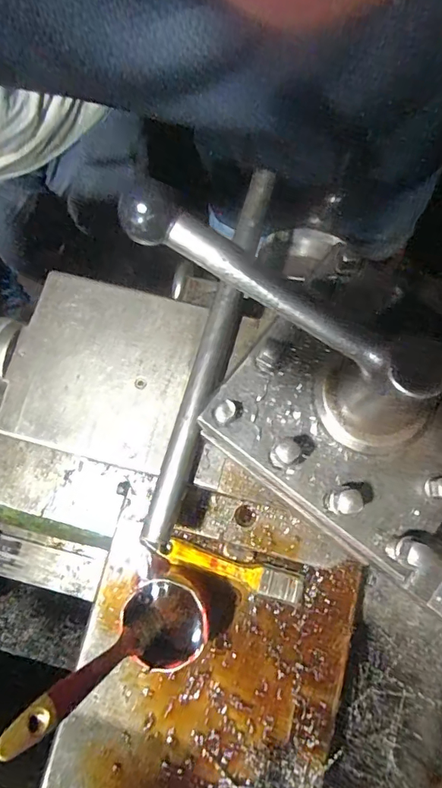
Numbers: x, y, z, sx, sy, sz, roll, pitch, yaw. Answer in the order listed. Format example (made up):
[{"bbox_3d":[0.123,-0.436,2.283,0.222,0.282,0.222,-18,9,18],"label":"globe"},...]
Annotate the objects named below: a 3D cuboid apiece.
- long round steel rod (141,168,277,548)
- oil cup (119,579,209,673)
[{"bbox_3d":[-0.005,-0.038,0.353,0.022,0.021,0.301,16,78,3],"label":"long round steel rod"},{"bbox_3d":[-0.039,0.167,0.344,0.054,0.056,0.057,-29,80,-7],"label":"oil cup"}]

